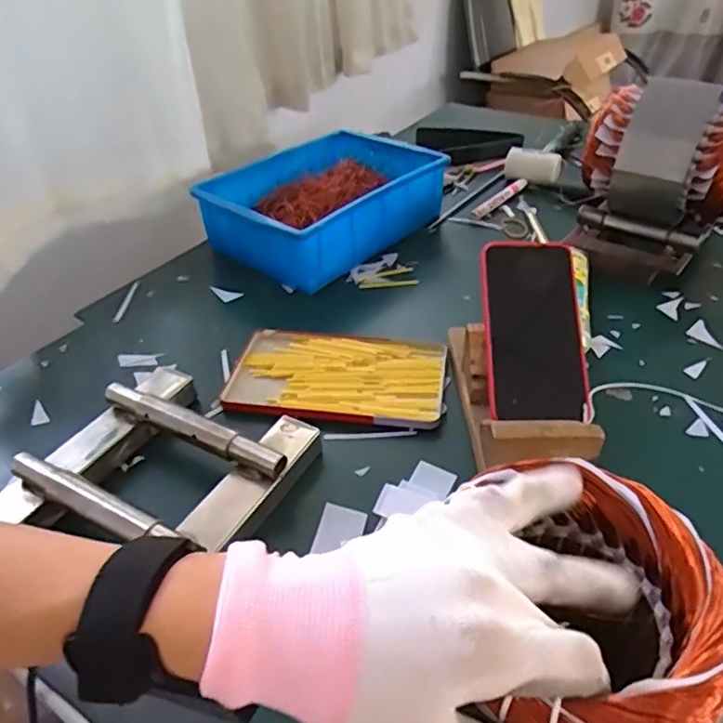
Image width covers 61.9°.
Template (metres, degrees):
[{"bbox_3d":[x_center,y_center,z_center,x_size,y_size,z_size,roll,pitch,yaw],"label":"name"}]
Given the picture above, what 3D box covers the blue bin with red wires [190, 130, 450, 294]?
[{"bbox_3d":[-0.046,-0.204,0.786,0.192,0.091,0.278,27,48,32],"label":"blue bin with red wires"}]

